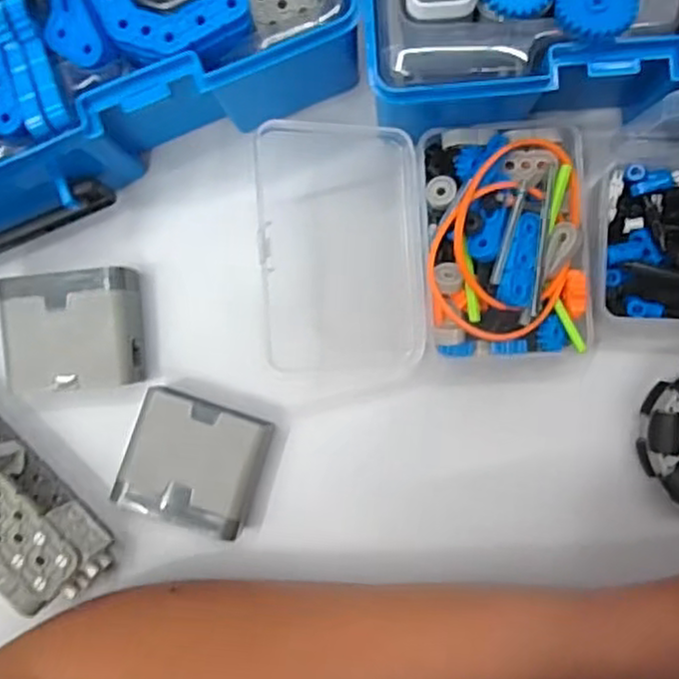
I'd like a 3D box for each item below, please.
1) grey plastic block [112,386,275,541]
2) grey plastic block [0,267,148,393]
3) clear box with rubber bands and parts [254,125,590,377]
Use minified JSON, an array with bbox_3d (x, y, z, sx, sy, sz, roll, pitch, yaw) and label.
[{"bbox_3d":[-0.061,0.052,0.301,0.055,0.029,0.050,19,88,5],"label":"grey plastic block"},{"bbox_3d":[-0.116,-0.004,0.306,0.053,0.027,0.050,-5,87,4],"label":"grey plastic block"},{"bbox_3d":[0.031,-0.041,0.292,0.136,0.036,0.109,-1,87,4],"label":"clear box with rubber bands and parts"}]

